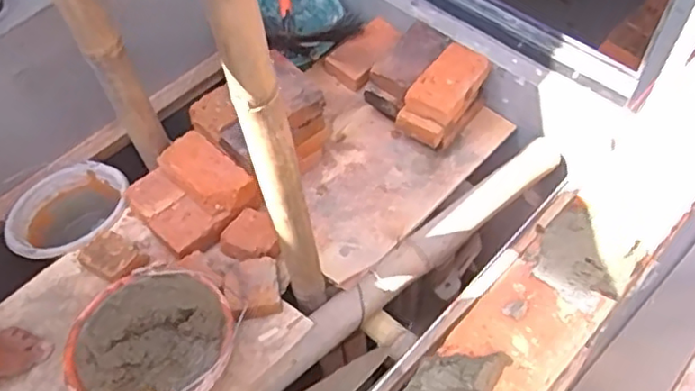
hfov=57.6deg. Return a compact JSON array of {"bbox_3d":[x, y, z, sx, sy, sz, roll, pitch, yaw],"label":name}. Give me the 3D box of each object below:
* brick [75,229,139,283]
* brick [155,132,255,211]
[{"bbox_3d":[-0.441,0.114,1.185,0.110,0.044,0.085,27,62,20],"label":"brick"},{"bbox_3d":[-0.279,-0.045,1.233,0.192,0.054,0.097,36,66,24],"label":"brick"}]

